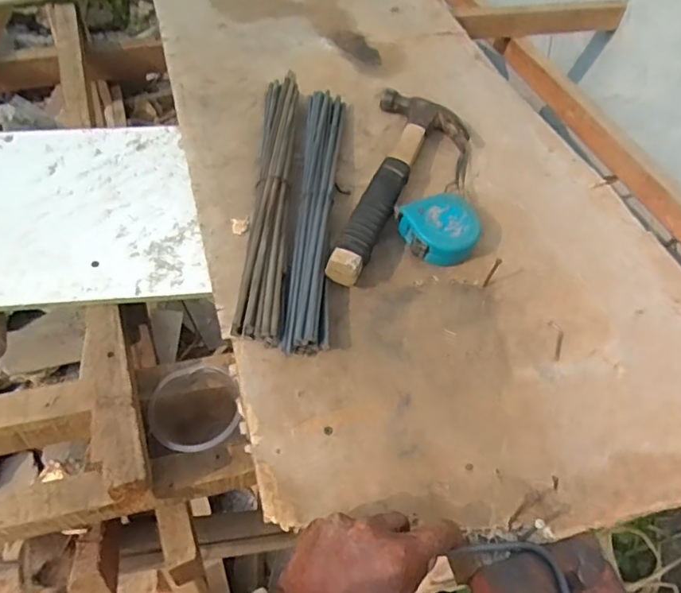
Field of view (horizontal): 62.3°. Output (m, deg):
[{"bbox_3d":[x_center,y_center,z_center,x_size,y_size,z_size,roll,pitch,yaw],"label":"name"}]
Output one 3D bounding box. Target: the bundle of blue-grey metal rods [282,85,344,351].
[{"bbox_3d":[-0.026,-0.107,0.645,0.044,0.031,0.400,4,51,-1],"label":"bundle of blue-grey metal rods"}]

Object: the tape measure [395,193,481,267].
[{"bbox_3d":[0.110,-0.072,0.620,0.078,0.041,0.079,-23,57,-21],"label":"tape measure"}]

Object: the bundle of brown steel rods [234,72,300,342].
[{"bbox_3d":[-0.077,-0.124,0.648,0.049,0.034,0.417,3,51,-2],"label":"bundle of brown steel rods"}]

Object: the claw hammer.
[{"bbox_3d":[0.083,-0.130,0.661,0.123,0.041,0.330,12,51,6],"label":"claw hammer"}]

